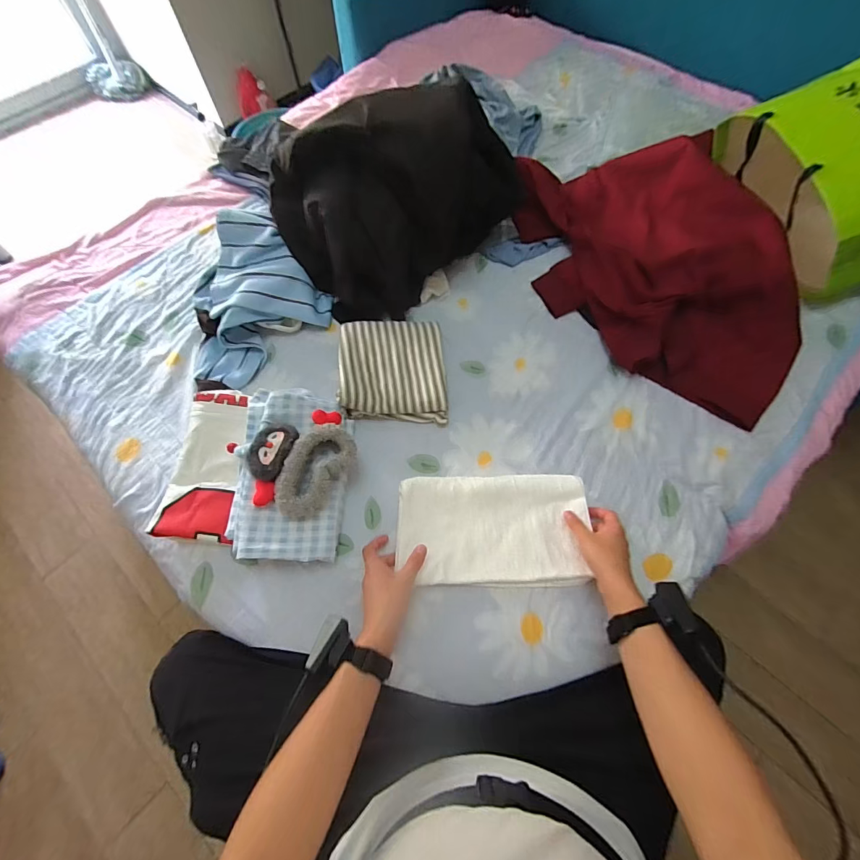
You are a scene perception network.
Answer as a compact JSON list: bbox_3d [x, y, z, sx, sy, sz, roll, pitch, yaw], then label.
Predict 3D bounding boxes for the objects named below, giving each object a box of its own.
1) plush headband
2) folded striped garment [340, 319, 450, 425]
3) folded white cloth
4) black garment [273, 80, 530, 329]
[{"bbox_3d":[-0.202,0.052,0.629,0.176,0.053,0.155,-24,67,-10],"label":"plush headband"},{"bbox_3d":[-0.067,-0.116,0.762,0.192,0.068,0.212,-2,66,-1],"label":"folded striped garment"},{"bbox_3d":[0.109,0.157,0.651,0.281,0.022,0.169,-1,66,-1],"label":"folded white cloth"},{"bbox_3d":[-0.063,-0.471,0.789,0.434,0.321,0.270,-41,71,-16],"label":"black garment"}]

